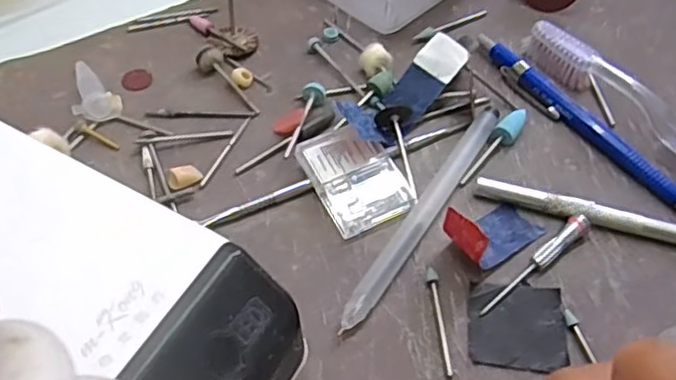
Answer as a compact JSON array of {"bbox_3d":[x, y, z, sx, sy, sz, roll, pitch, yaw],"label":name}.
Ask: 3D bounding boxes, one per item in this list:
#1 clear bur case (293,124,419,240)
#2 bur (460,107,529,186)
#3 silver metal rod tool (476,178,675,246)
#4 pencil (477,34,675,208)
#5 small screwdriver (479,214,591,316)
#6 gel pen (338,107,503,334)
[{"bbox_3d":[0.007,-0.005,0.273,0.034,0.011,0.046,-25,58,-20],"label":"clear bur case"},{"bbox_3d":[0.069,-0.019,0.288,0.010,0.008,0.047,30,57,19],"label":"bur"},{"bbox_3d":[0.113,0.012,0.266,0.113,0.010,0.009,13,53,7],"label":"silver metal rod tool"},{"bbox_3d":[0.112,-0.030,0.298,0.011,0.009,0.131,-32,60,-24],"label":"pencil"},{"bbox_3d":[0.076,0.028,0.253,0.060,0.008,0.007,-33,61,-24],"label":"small screwdriver"},{"bbox_3d":[0.035,0.007,0.267,0.010,0.007,0.124,28,56,18],"label":"gel pen"}]

